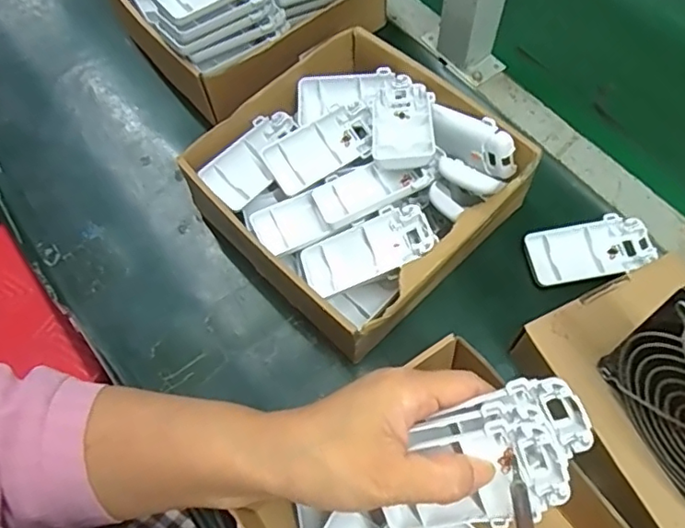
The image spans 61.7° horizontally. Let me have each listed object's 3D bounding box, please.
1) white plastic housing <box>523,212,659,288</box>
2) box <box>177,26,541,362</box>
[{"bbox_3d":[0.195,-0.011,0.453,0.099,0.011,0.045,-12,65,-4],"label":"white plastic housing"},{"bbox_3d":[0.011,-0.065,0.450,0.204,0.078,0.210,40,72,18],"label":"box"}]

